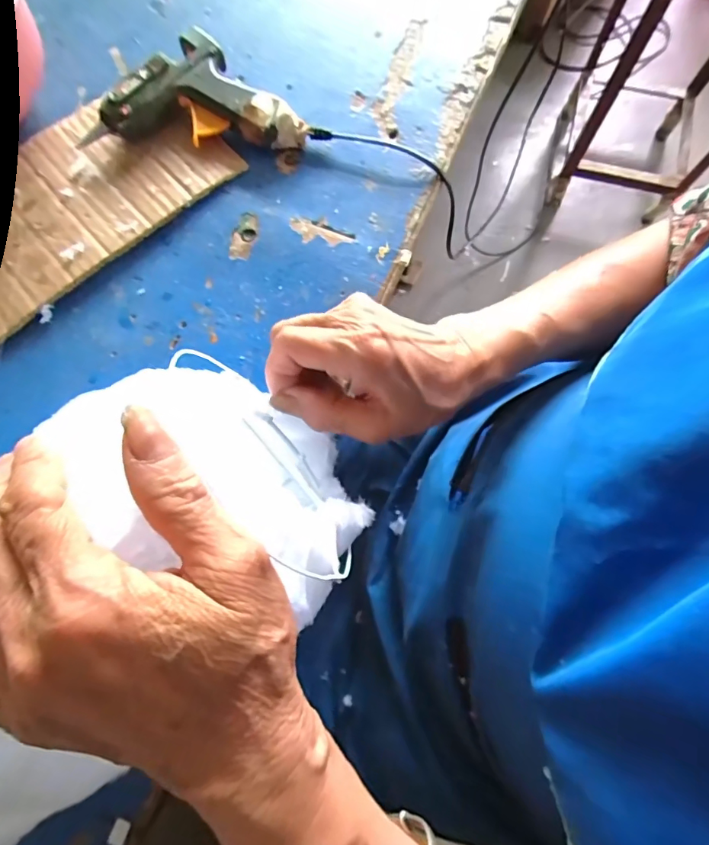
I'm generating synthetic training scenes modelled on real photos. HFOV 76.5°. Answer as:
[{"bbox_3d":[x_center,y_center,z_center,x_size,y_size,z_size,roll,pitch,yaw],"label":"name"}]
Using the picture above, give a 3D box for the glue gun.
[{"bbox_3d":[-0.129,-0.266,0.364,0.179,0.036,0.091,-3,74,0],"label":"glue gun"}]

